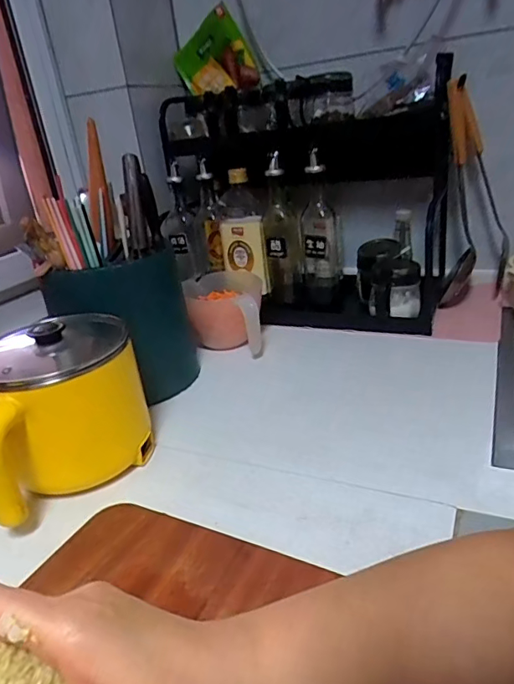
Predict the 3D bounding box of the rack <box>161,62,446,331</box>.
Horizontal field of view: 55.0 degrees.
[{"bbox_3d":[0.073,-0.253,0.914,0.519,0.387,0.252,8,28,31],"label":"rack"}]

